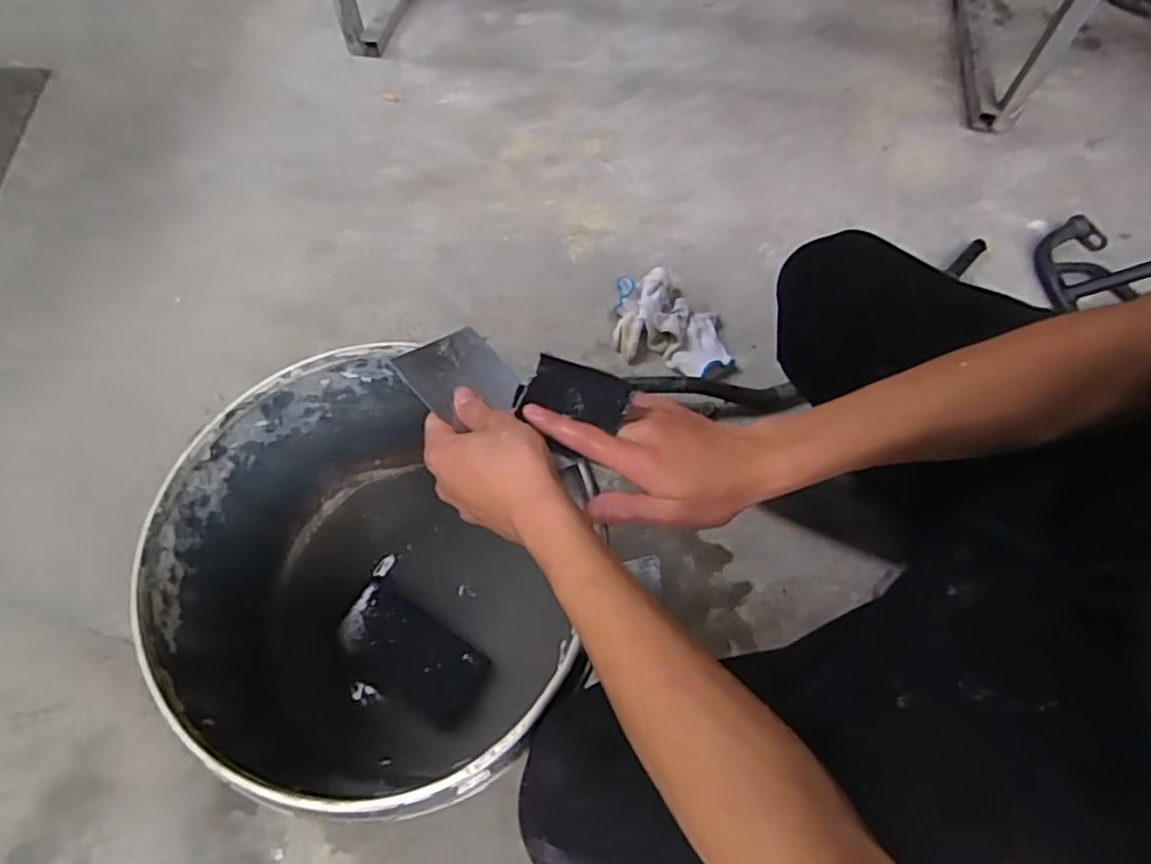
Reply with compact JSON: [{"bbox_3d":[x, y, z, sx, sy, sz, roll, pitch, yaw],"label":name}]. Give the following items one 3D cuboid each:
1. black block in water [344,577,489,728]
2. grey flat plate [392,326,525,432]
[{"bbox_3d":[-0.152,0.198,0.592,0.140,0.019,0.075,31,69,15],"label":"black block in water"},{"bbox_3d":[-0.083,-0.041,0.475,0.067,0.004,0.072,-30,69,-28],"label":"grey flat plate"}]

